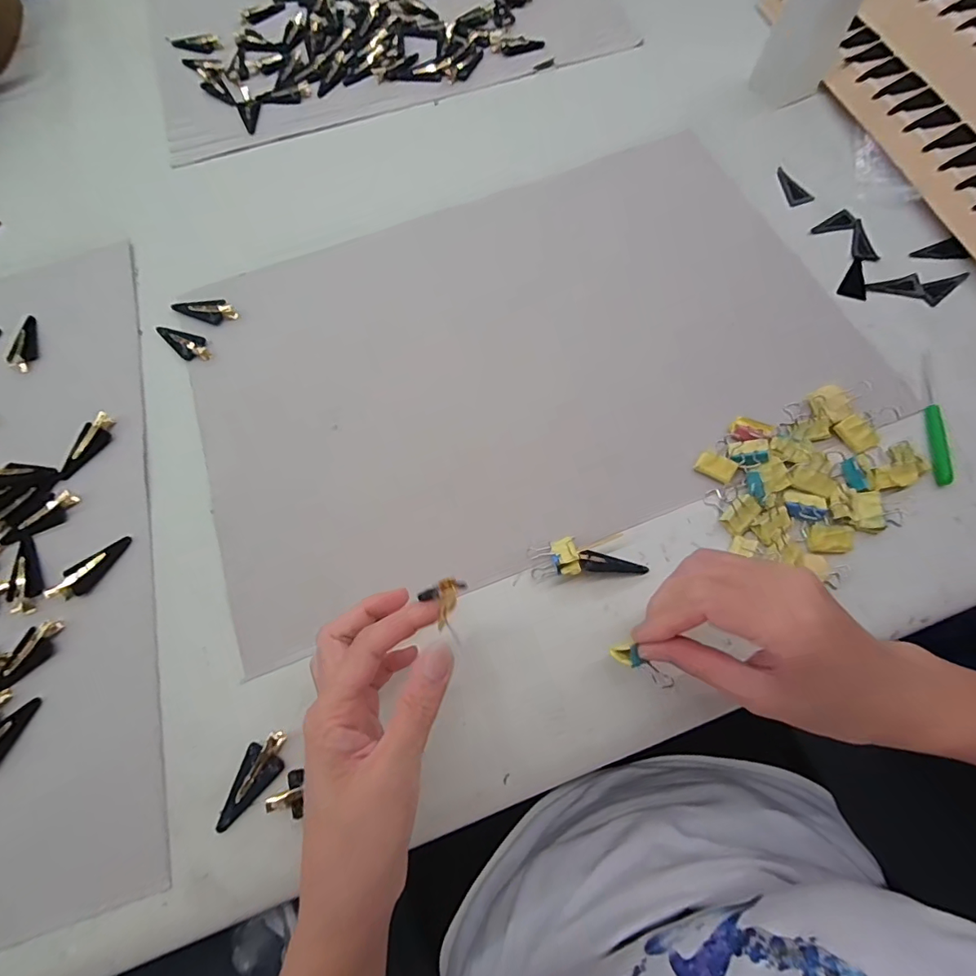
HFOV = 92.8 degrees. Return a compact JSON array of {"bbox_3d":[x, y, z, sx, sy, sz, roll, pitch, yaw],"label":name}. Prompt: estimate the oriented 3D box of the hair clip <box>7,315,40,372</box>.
[{"bbox_3d":[-0.431,-0.133,0.432,0.022,0.007,0.059,-15,71,-3],"label":"hair clip"}]

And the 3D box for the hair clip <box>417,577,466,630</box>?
[{"bbox_3d":[-0.021,0.058,0.244,0.023,0.020,0.019,-32,73,-9],"label":"hair clip"}]

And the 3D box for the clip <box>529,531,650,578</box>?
[{"bbox_3d":[0.071,0.047,0.329,0.081,0.024,0.026,-4,71,1],"label":"clip"}]

